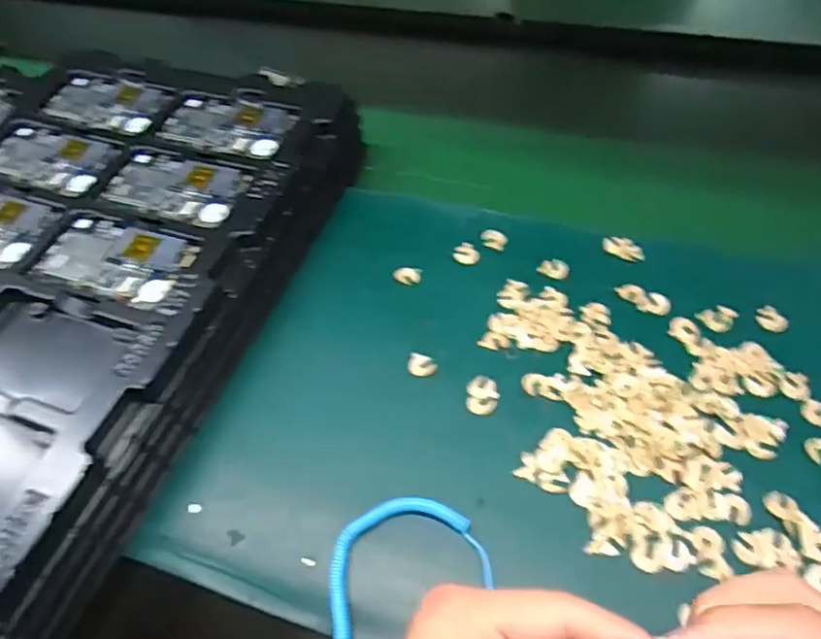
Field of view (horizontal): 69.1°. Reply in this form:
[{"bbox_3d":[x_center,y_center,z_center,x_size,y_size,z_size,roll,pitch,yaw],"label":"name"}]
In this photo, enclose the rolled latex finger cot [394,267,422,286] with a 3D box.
[{"bbox_3d":[-0.003,-0.038,0.503,0.023,0.004,0.017,7,53,11],"label":"rolled latex finger cot"}]

